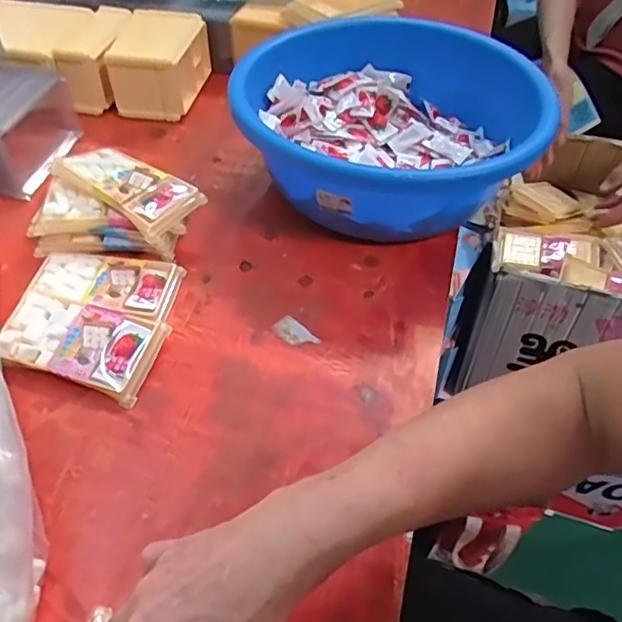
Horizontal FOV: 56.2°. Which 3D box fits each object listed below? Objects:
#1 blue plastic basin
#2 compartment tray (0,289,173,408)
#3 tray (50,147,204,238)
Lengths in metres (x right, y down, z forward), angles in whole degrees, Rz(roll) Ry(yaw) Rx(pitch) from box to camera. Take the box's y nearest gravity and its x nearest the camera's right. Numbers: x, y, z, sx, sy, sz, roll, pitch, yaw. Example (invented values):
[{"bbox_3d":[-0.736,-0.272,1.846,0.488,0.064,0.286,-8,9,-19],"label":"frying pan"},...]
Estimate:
[{"bbox_3d":[0.084,-0.194,0.628,0.282,0.127,0.304,1,48,-1],"label":"blue plastic basin"},{"bbox_3d":[-0.195,0.026,0.492,0.131,0.026,0.072,14,49,9],"label":"compartment tray"},{"bbox_3d":[-0.179,-0.123,0.572,0.131,0.033,0.070,28,53,21],"label":"tray"}]

